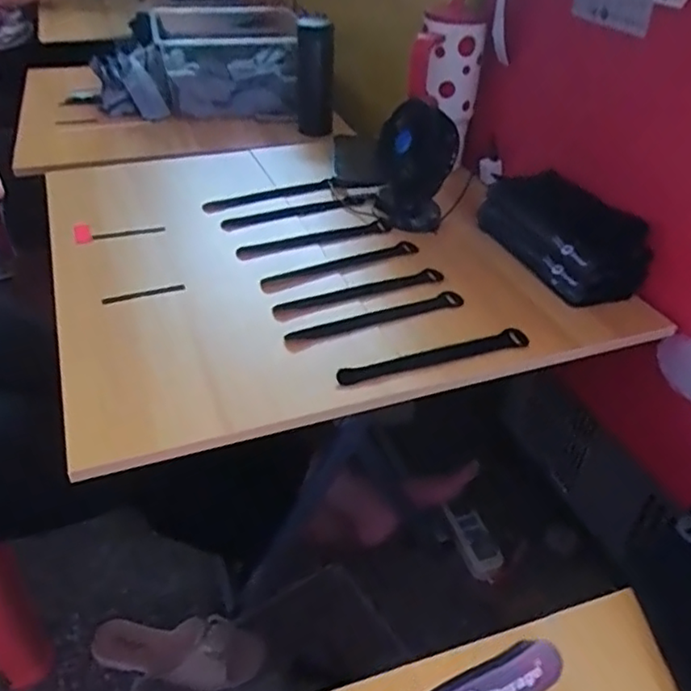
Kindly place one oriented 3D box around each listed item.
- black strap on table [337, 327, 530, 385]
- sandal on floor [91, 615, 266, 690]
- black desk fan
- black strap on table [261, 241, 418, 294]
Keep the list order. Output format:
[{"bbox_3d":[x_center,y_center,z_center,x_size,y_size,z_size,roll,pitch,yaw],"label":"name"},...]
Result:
[{"bbox_3d":[0.088,0.010,0.612,0.202,0.005,0.024,-13,49,-22],"label":"black strap on table"},{"bbox_3d":[-0.230,0.406,0.869,0.244,0.053,0.079,-4,35,17],"label":"sandal on floor"},{"bbox_3d":[0.092,-0.238,0.846,0.100,0.118,0.138,4,37,4],"label":"black desk fan"},{"bbox_3d":[-0.004,-0.093,0.750,0.208,0.005,0.030,-19,39,-28],"label":"black strap on table"}]

